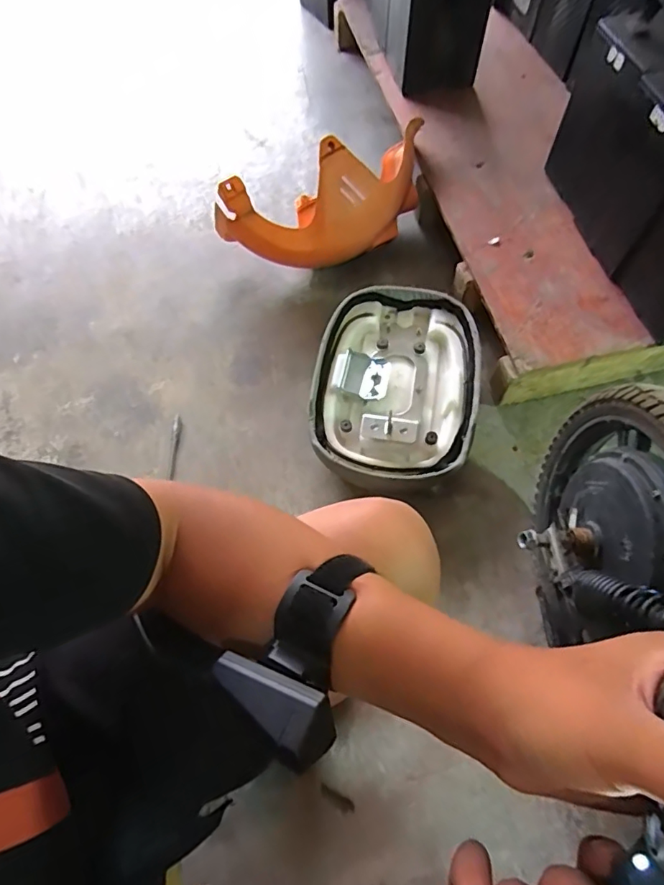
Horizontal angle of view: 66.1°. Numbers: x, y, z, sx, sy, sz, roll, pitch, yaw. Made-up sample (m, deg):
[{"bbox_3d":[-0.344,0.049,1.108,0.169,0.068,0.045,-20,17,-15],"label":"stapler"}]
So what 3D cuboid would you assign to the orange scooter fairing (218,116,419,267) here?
[{"bbox_3d":[0.002,-0.484,1.009,0.439,0.186,0.181,-29,67,-11],"label":"orange scooter fairing"}]

